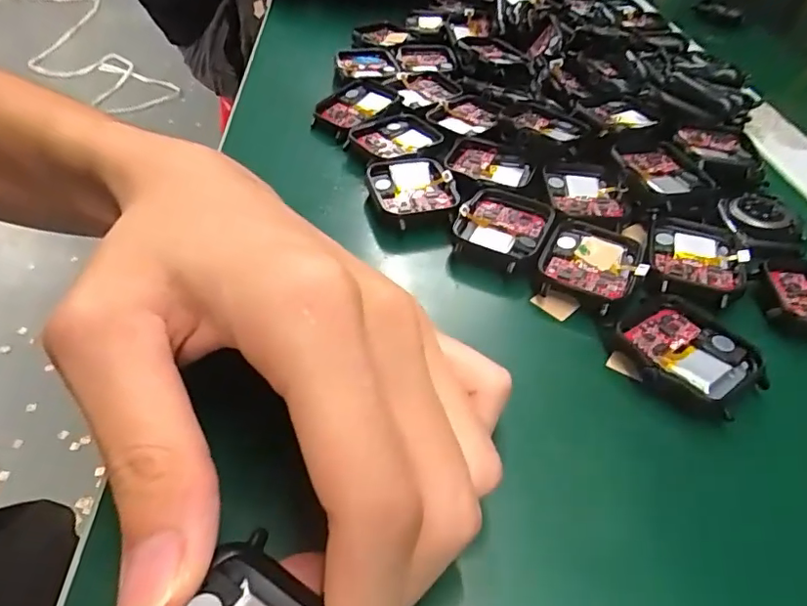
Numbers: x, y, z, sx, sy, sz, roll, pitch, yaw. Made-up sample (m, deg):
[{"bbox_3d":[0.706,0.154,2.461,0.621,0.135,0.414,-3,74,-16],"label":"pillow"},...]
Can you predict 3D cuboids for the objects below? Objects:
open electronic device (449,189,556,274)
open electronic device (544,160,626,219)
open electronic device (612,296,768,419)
[{"bbox_3d":[0.042,-0.033,0.236,0.037,0.007,0.046,21,46,15],"label":"open electronic device"},{"bbox_3d":[0.083,-0.052,0.256,0.031,0.006,0.042,5,44,-1],"label":"open electronic device"},{"bbox_3d":[0.098,0.017,0.190,0.038,0.007,0.044,-32,56,-32],"label":"open electronic device"}]

